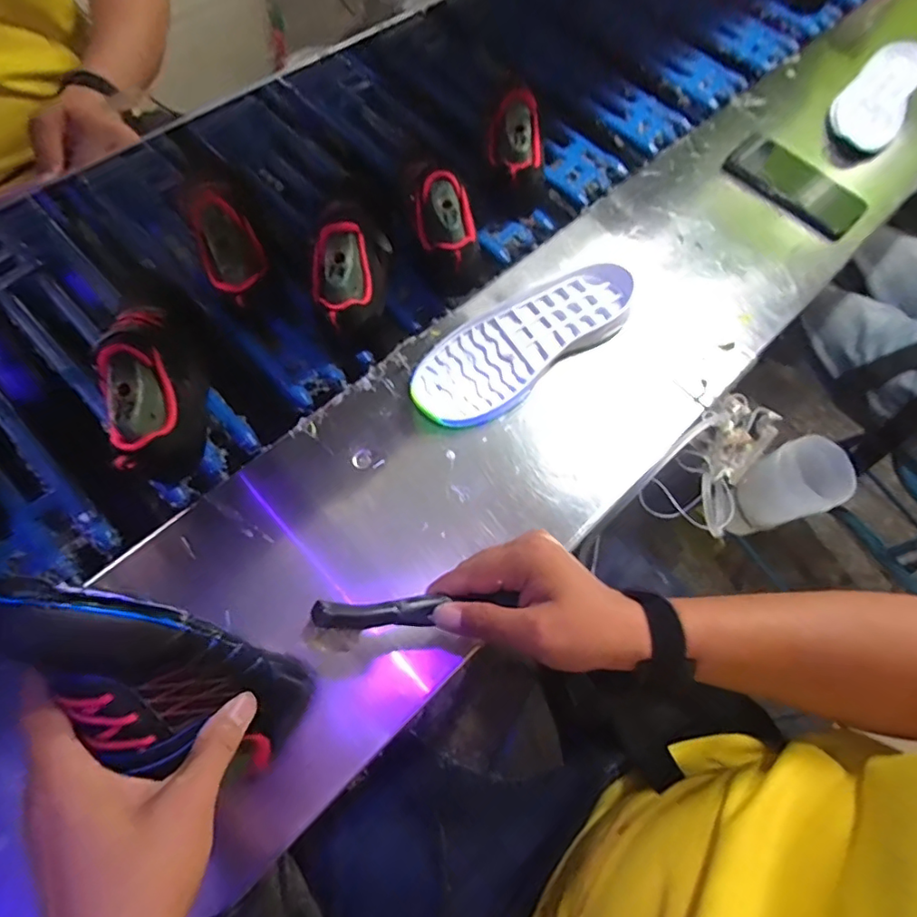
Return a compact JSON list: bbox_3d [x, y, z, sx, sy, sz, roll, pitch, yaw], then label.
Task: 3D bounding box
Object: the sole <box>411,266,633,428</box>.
[{"bbox_3d":[0.067,-0.112,0.524,0.244,0.019,0.089,-34,73,-18],"label":"sole"}]

